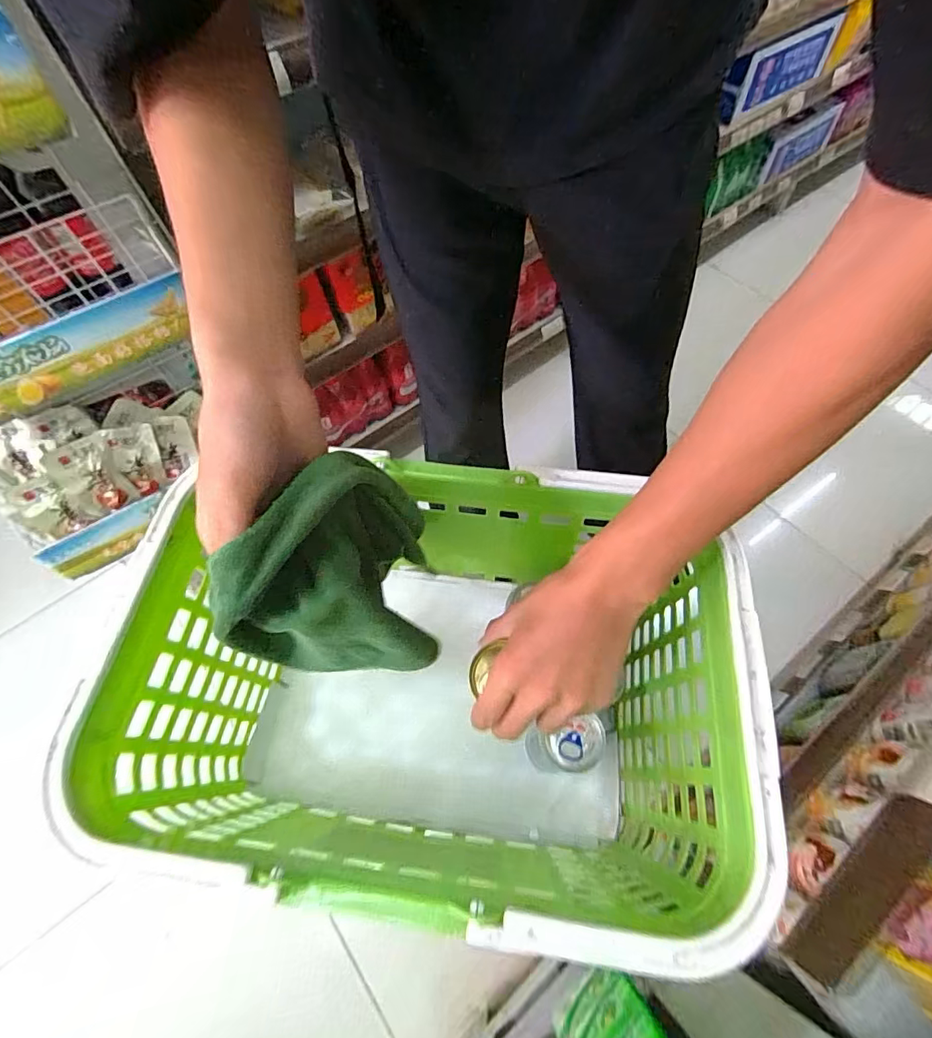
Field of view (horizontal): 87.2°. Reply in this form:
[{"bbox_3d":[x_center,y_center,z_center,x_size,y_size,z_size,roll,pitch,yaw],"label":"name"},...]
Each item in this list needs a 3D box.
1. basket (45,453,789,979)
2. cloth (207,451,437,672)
[{"bbox_3d":[-0.020,0.142,0.422,0.417,0.244,0.273,6,62,6],"label":"basket"},{"bbox_3d":[-0.080,0.034,0.307,0.109,0.153,0.107,-12,62,-3],"label":"cloth"}]

